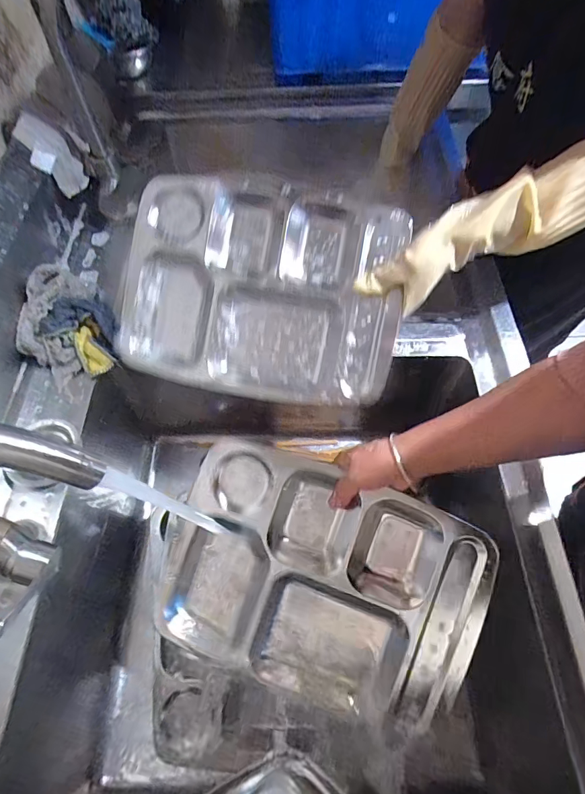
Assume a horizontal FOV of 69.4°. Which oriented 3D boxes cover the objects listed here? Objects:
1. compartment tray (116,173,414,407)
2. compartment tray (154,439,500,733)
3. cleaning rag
[{"bbox_3d":[-0.041,-0.136,0.545,0.347,0.034,0.261,10,94,5],"label":"compartment tray"},{"bbox_3d":[0.032,0.211,0.487,0.340,0.034,0.250,19,91,8],"label":"compartment tray"},{"bbox_3d":[-0.296,-0.094,0.558,0.123,0.072,0.135,-37,67,-18],"label":"cleaning rag"}]

